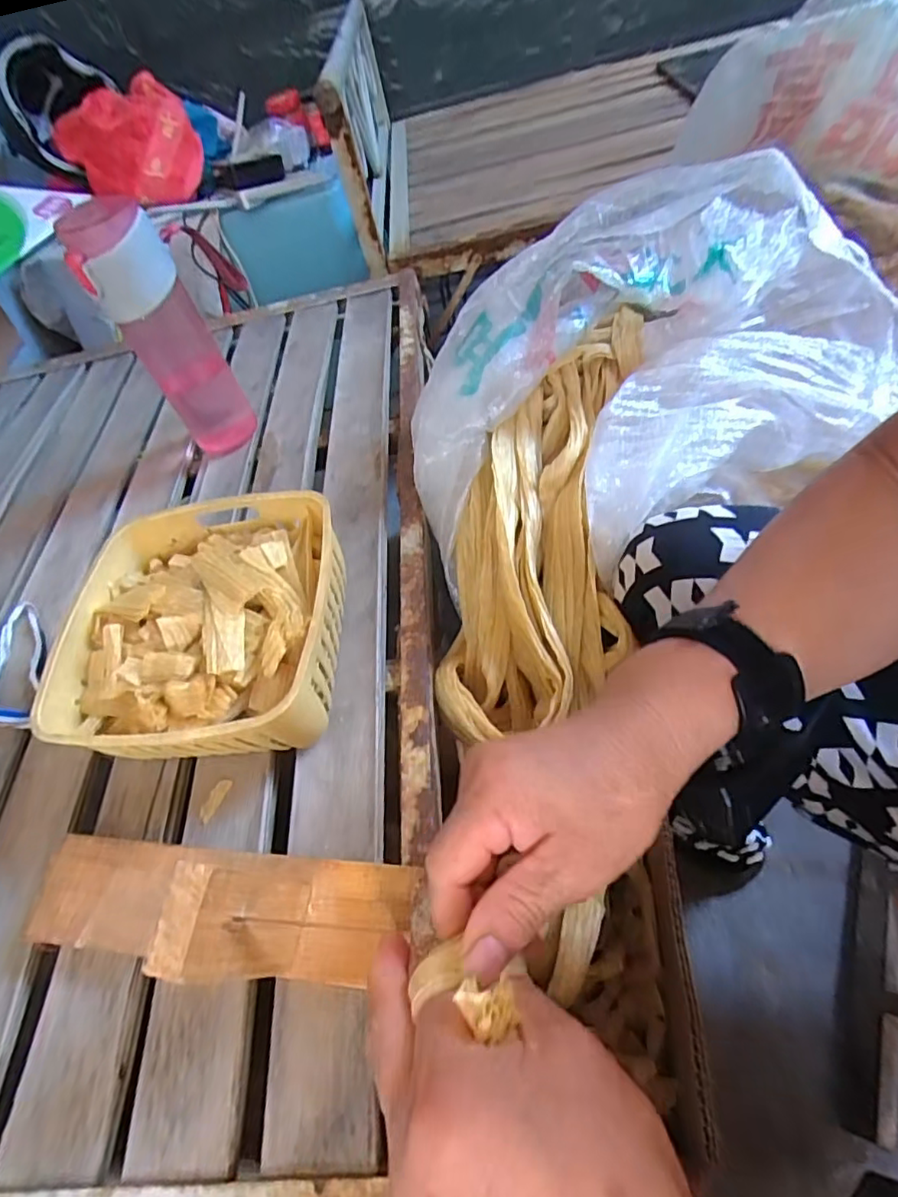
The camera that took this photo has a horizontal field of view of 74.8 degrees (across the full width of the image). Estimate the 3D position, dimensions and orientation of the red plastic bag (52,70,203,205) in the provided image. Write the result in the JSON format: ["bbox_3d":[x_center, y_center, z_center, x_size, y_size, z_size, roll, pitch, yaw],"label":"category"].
[{"bbox_3d":[-0.561,-0.797,1.037,0.213,0.154,0.173,-24,50,-14],"label":"red plastic bag"}]

